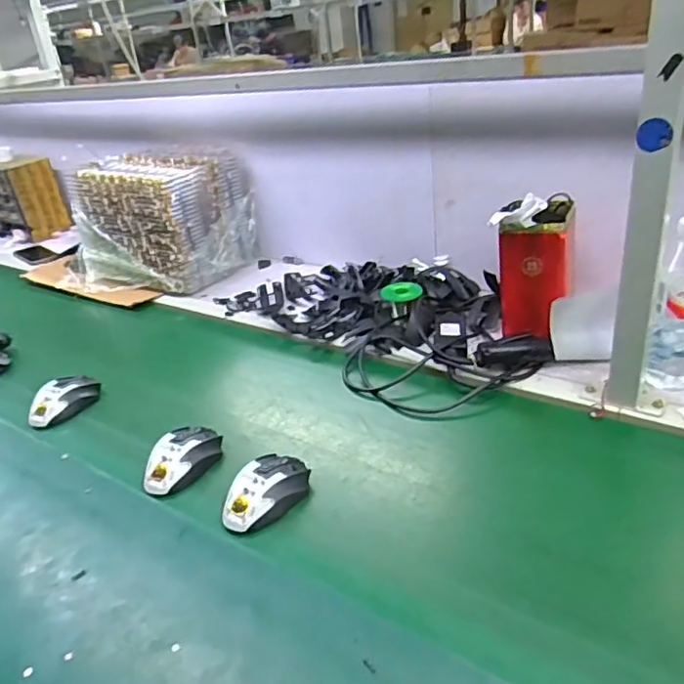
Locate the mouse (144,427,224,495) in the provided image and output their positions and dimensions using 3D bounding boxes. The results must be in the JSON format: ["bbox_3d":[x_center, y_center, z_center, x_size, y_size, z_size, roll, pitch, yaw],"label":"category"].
[{"bbox_3d":[-0.201,0.147,0.761,0.070,0.035,0.115,5,31,21],"label":"mouse"}]

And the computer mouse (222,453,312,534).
[{"bbox_3d":[-0.088,0.170,0.692,0.065,0.035,0.117,16,37,36],"label":"computer mouse"}]

